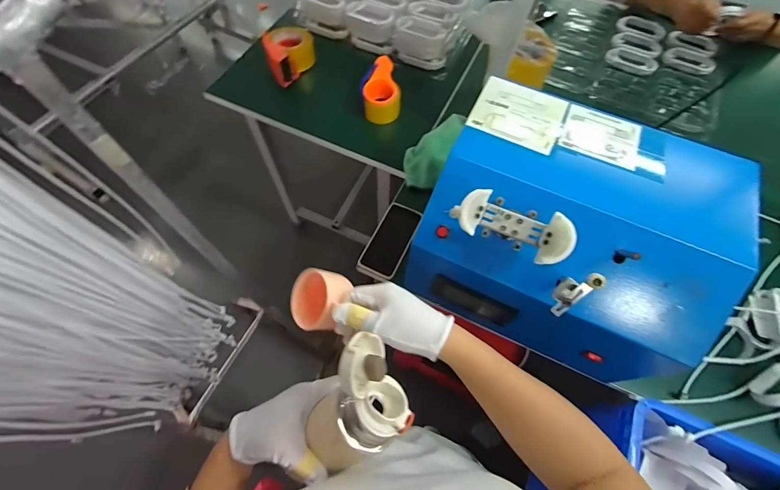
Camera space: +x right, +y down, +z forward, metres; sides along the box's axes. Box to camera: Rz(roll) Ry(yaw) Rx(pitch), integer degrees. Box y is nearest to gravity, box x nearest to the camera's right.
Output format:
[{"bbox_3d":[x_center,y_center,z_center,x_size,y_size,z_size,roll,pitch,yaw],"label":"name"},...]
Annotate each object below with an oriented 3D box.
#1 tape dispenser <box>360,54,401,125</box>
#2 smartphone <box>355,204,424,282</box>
[{"bbox_3d":[-0.025,-0.396,0.891,0.096,0.075,0.149,-4,64,-4],"label":"tape dispenser"},{"bbox_3d":[0.002,-0.010,0.744,0.084,0.016,0.174,21,71,14],"label":"smartphone"}]

